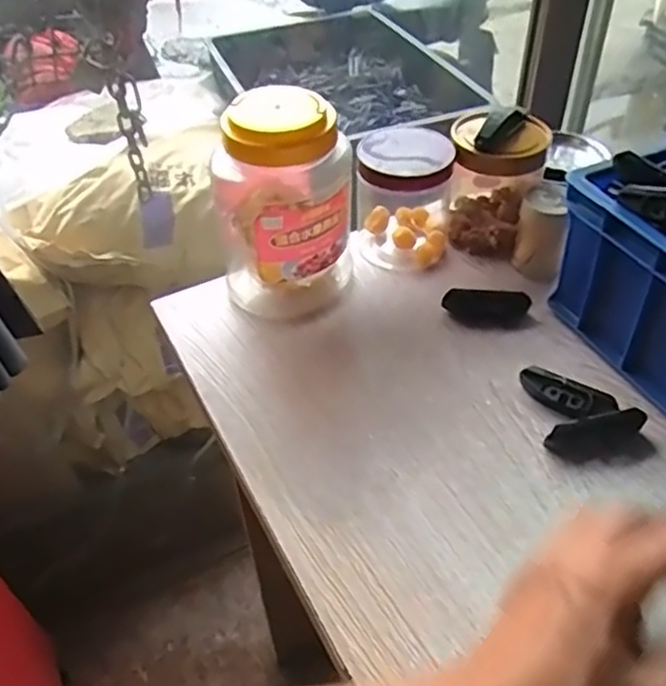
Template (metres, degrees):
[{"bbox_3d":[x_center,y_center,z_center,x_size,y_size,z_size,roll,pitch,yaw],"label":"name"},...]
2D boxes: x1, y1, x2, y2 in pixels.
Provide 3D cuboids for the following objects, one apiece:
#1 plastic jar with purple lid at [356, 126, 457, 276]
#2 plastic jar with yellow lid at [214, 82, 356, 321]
[{"bbox_3d":[0.064,-0.128,0.607,0.081,0.118,0.077,-2,45,2],"label":"plastic jar with purple lid"},{"bbox_3d":[-0.038,-0.113,0.550,0.106,0.173,0.088,-7,45,-4],"label":"plastic jar with yellow lid"}]

